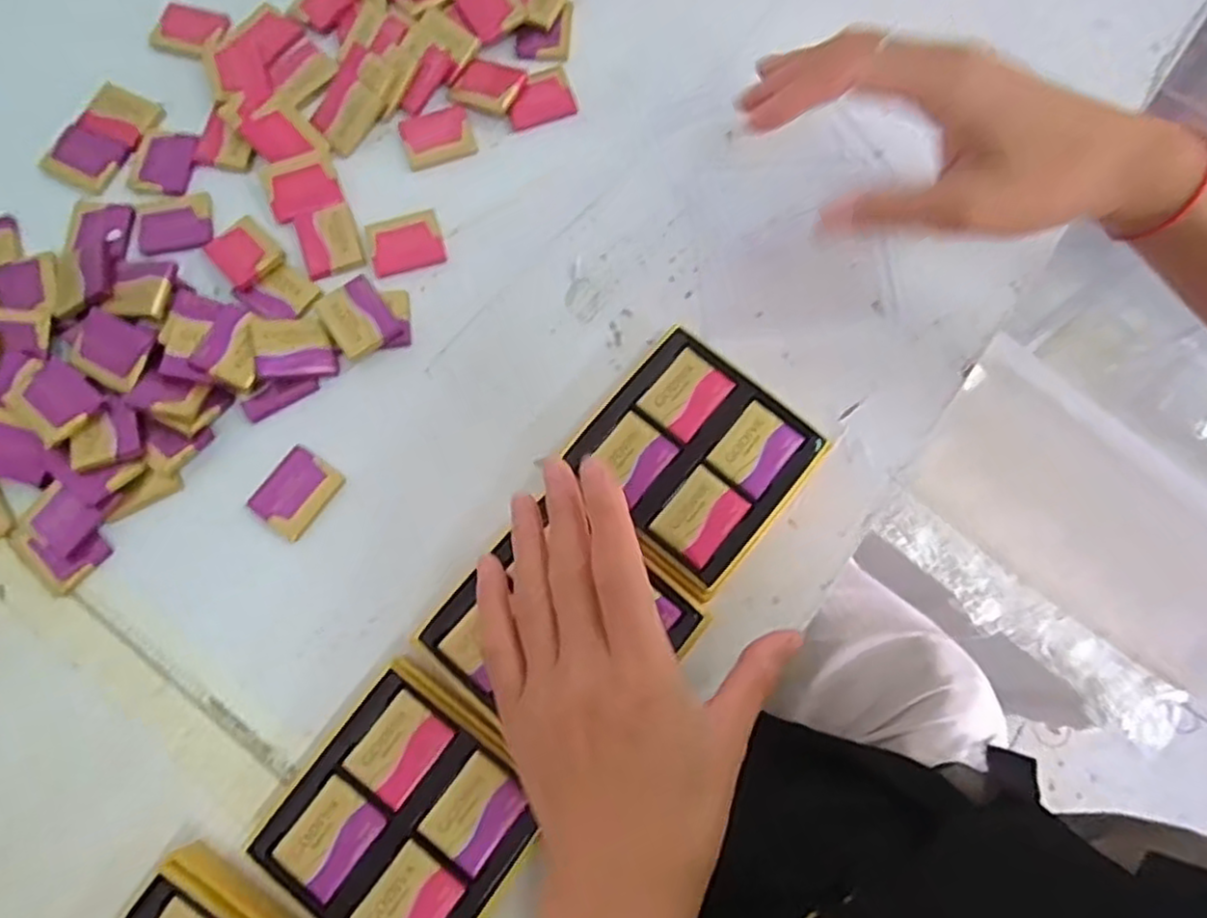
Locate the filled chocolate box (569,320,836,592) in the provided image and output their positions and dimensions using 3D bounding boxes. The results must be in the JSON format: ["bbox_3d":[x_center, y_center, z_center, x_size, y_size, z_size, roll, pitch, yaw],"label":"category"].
[{"bbox_3d":[0.042,0.001,0.348,0.095,0.031,0.096,40,79,9],"label":"filled chocolate box"}]

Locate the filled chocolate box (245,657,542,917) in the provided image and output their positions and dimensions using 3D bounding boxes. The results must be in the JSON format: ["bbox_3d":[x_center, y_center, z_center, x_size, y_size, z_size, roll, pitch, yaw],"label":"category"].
[{"bbox_3d":[-0.082,0.155,0.308,0.094,0.030,0.096,37,78,9],"label":"filled chocolate box"}]

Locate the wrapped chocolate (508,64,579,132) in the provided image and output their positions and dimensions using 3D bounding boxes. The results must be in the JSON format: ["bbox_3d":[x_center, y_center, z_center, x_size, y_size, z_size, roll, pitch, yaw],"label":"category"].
[{"bbox_3d":[-0.037,-0.208,0.408,0.039,0.005,0.030,-21,77,-5],"label":"wrapped chocolate"}]

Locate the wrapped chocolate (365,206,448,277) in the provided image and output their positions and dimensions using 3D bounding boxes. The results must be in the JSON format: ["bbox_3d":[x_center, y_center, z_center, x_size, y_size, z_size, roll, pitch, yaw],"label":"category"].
[{"bbox_3d":[-0.107,-0.118,0.384,0.039,0.004,0.033,-18,76,-5],"label":"wrapped chocolate"}]

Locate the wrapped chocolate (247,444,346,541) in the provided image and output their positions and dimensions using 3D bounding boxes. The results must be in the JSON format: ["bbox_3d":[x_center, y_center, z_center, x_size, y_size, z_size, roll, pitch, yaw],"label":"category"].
[{"bbox_3d":[-0.154,0.016,0.356,0.032,0.005,0.040,33,78,8],"label":"wrapped chocolate"}]

